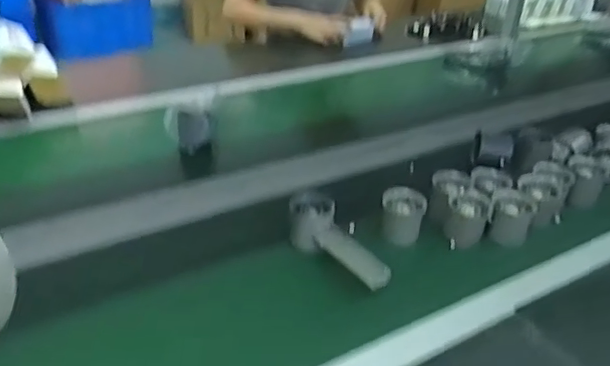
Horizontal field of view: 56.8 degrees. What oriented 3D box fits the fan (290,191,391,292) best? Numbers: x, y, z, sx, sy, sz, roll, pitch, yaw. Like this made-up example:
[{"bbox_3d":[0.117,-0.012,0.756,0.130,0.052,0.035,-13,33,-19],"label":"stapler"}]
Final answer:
[{"bbox_3d":[0.042,0.076,0.687,0.058,0.062,0.161,-23,40,-36],"label":"fan"}]

